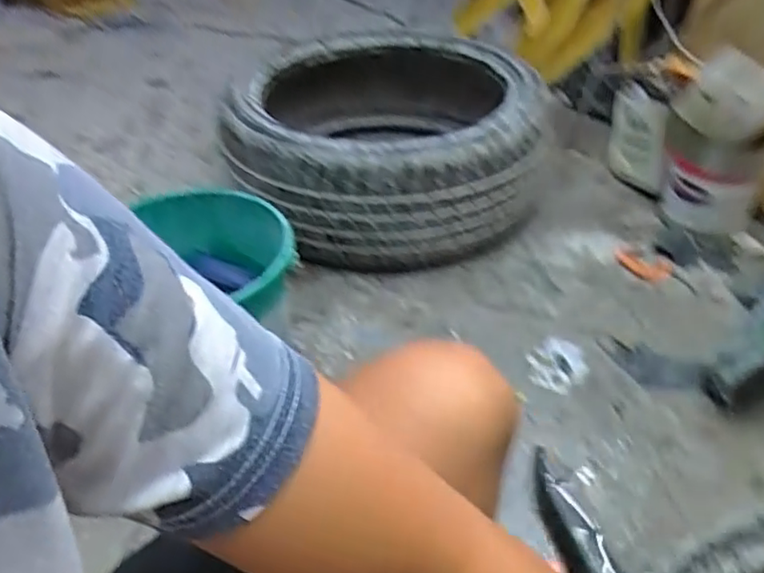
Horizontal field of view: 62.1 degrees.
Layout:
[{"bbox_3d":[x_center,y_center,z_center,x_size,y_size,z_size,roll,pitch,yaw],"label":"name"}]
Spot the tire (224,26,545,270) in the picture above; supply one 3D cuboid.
[{"bbox_3d":[0.018,-0.332,1.380,0.616,0.251,0.687,3,40,5],"label":"tire"}]

